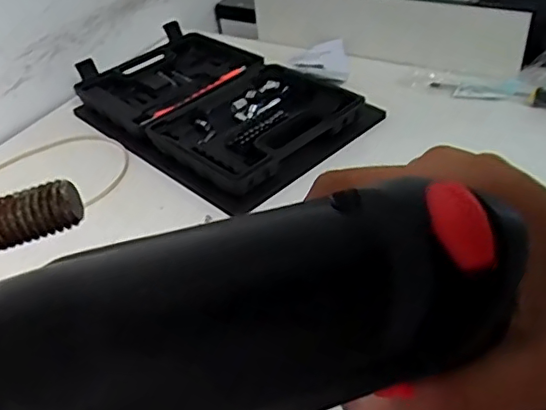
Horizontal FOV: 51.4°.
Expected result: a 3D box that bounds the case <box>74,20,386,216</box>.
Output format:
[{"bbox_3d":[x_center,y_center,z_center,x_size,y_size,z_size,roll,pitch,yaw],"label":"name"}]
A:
[{"bbox_3d":[-0.073,-0.133,0.725,0.243,0.044,0.356,-35,48,-30],"label":"case"}]

